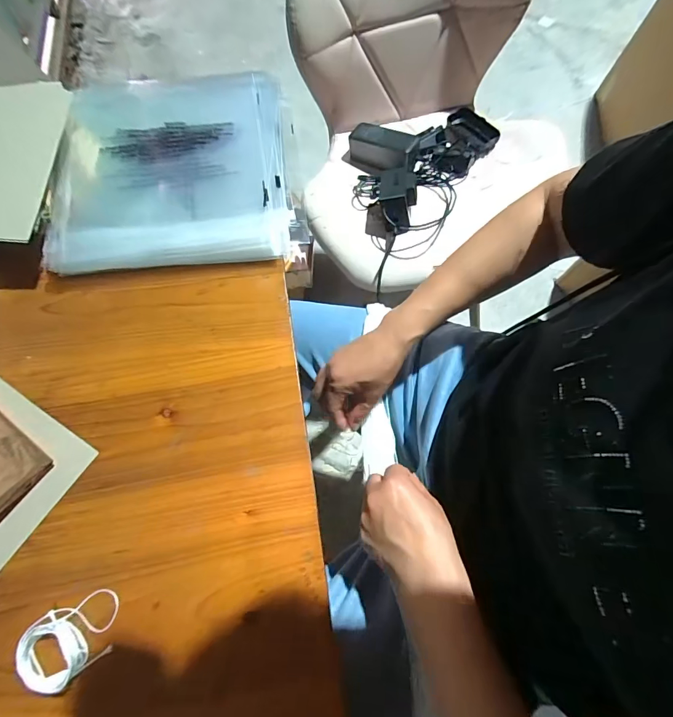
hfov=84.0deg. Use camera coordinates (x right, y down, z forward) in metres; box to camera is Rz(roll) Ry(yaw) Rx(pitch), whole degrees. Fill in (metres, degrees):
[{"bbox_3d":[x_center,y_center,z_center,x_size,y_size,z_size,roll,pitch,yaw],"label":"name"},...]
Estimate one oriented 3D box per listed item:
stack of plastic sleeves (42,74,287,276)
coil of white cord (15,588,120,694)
[{"bbox_3d":[-0.160,-0.185,0.369,0.214,0.036,0.216,-5,69,-5],"label":"stack of plastic sleeves"},{"bbox_3d":[-0.175,0.184,0.245,0.061,0.015,0.043,-36,75,-15],"label":"coil of white cord"}]

